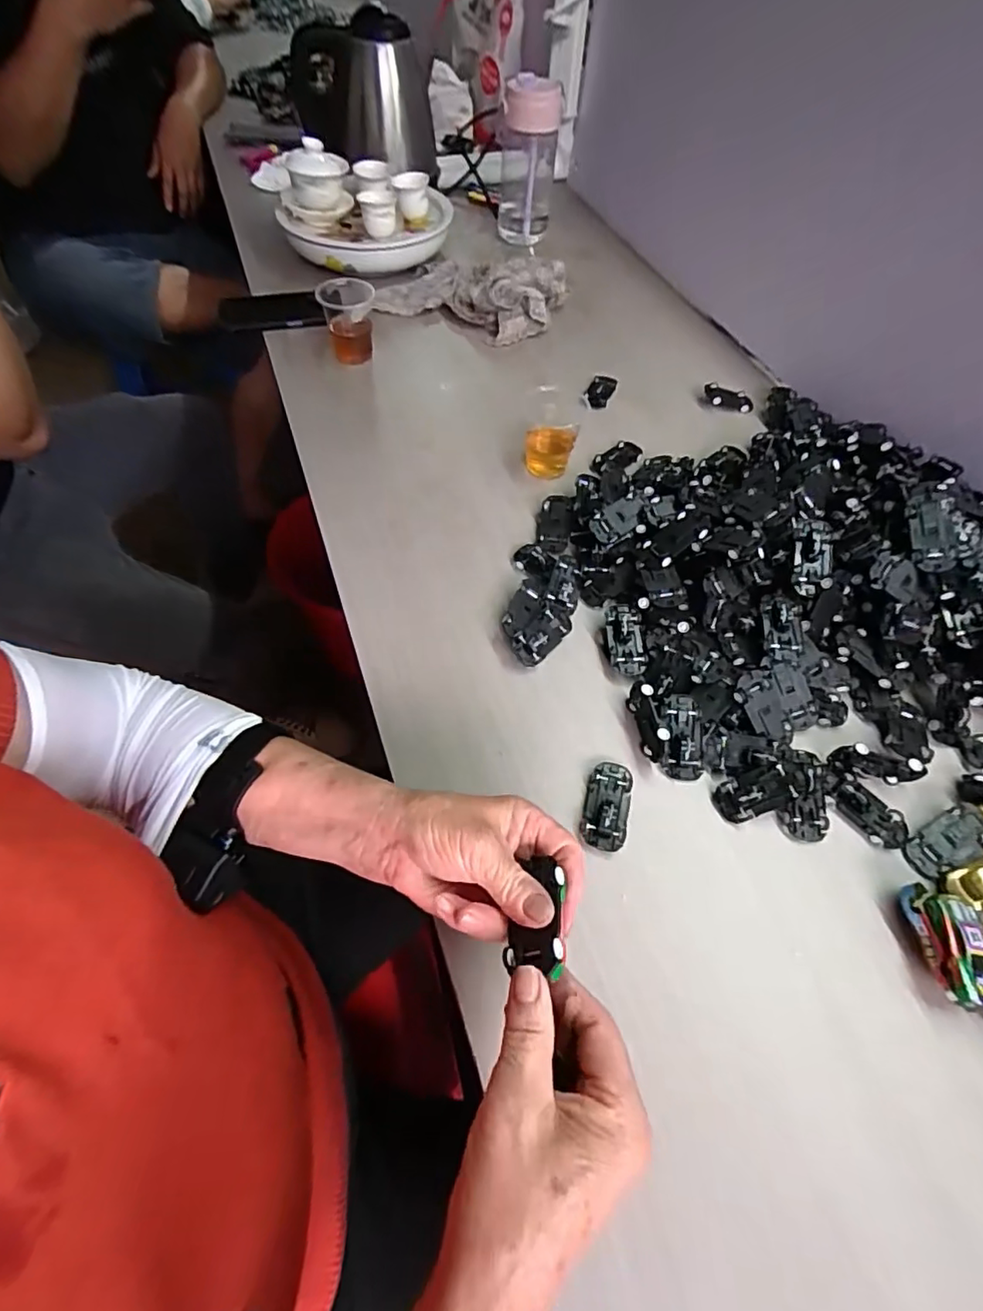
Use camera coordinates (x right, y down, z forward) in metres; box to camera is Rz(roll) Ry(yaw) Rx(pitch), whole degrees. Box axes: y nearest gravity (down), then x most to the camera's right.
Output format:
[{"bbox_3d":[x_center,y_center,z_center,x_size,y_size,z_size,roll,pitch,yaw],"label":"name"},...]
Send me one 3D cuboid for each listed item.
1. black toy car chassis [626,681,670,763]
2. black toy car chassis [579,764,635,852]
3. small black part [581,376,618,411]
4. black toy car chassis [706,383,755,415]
[{"bbox_3d":[0.121,0.048,0.435,0.013,0.028,0.062,-7,59,-4],"label":"black toy car chassis"},{"bbox_3d":[0.085,0.108,0.411,0.032,0.011,0.065,12,59,7],"label":"black toy car chassis"},{"bbox_3d":[0.133,-0.324,0.694,0.031,0.011,0.060,24,61,14],"label":"small black part"},{"bbox_3d":[0.293,-0.319,0.697,0.062,0.013,0.028,15,58,-10],"label":"black toy car chassis"}]

